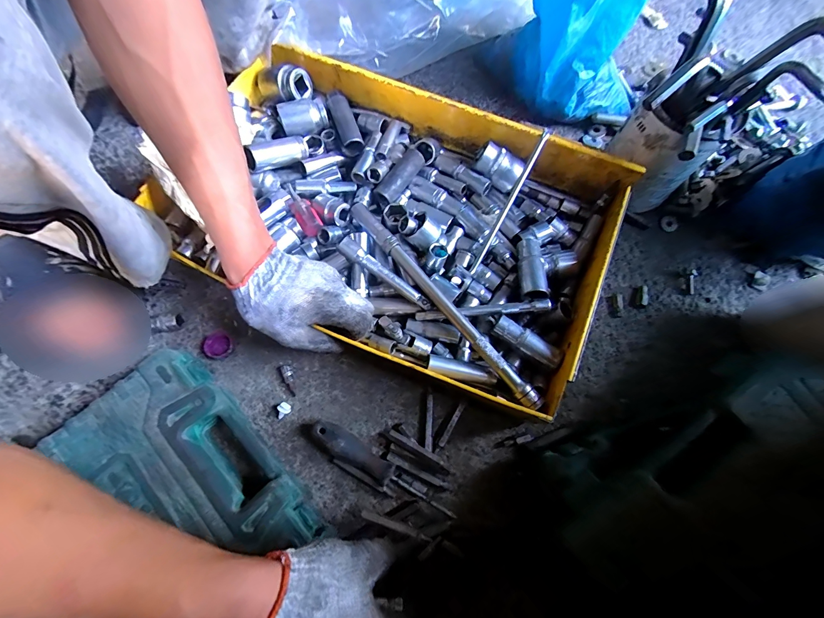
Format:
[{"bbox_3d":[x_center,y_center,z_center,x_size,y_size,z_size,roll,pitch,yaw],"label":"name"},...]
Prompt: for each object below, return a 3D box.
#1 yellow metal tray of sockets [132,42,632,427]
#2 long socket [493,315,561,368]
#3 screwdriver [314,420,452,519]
[{"bbox_3d":[-0.027,-0.118,0.424,0.502,0.071,0.321,23,72,6],"label":"yellow metal tray of sockets"},{"bbox_3d":[0.125,0.038,0.382,0.076,0.021,0.019,36,73,10],"label":"long socket"},{"bbox_3d":[-0.033,0.166,0.354,0.160,0.019,0.025,33,73,10],"label":"screwdriver"}]

